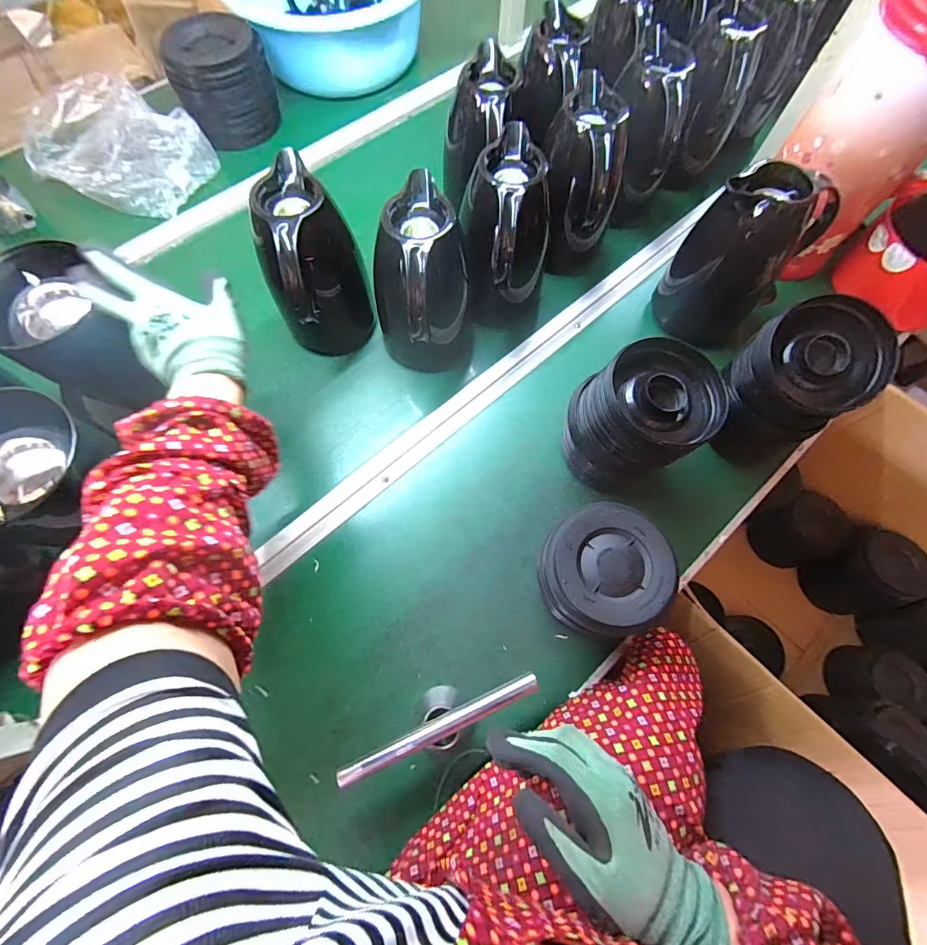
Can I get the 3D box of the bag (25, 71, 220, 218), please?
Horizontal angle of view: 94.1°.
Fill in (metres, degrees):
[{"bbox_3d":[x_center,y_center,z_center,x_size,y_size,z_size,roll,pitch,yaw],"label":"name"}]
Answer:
[{"bbox_3d":[-0.557,-0.528,0.698,0.269,0.077,0.185,26,71,9],"label":"bag"}]

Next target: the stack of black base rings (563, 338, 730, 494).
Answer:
[{"bbox_3d":[0.195,-0.054,0.495,0.139,0.160,0.119,-29,72,-11],"label":"stack of black base rings"}]

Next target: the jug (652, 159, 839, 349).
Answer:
[{"bbox_3d":[0.347,-0.275,0.555,0.129,0.196,0.125,0,69,-1],"label":"jug"}]

